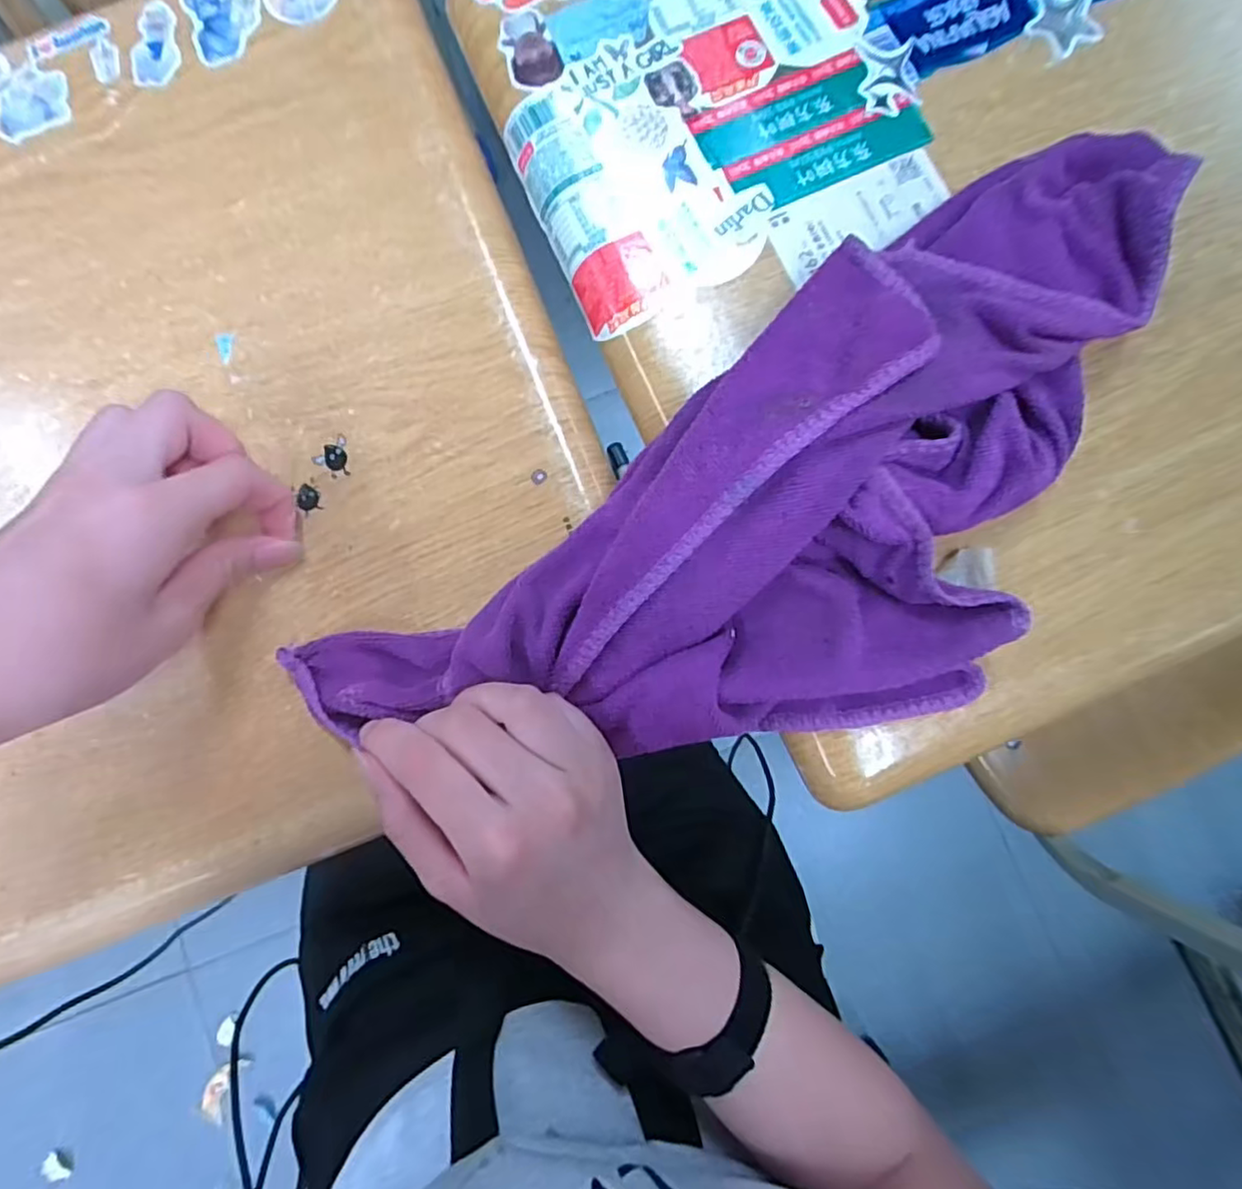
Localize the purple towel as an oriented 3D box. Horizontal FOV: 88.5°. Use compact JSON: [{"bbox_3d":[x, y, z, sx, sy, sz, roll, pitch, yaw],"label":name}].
[{"bbox_3d":[0.063,-0.020,0.224,0.354,0.042,0.142,-36,83,3],"label":"purple towel"}]

